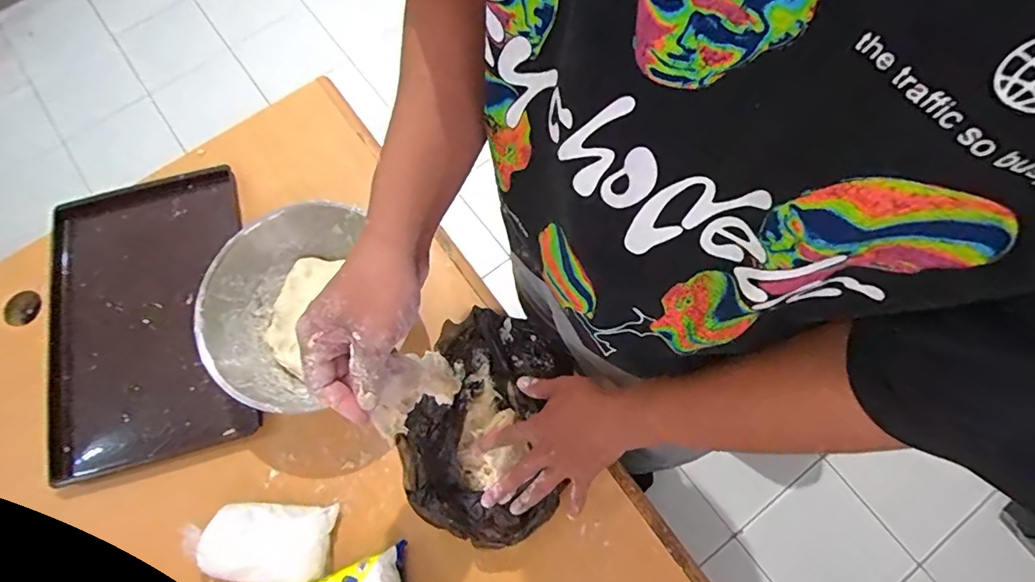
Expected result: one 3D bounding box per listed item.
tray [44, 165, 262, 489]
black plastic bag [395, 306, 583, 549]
[{"bbox_3d":[-0.466,0.029,0.632,0.234,0.031,0.362,-14,72,-3],"label":"tray"},{"bbox_3d":[-0.031,0.145,0.557,0.177,0.060,0.235,15,73,7],"label":"black plastic bag"}]

